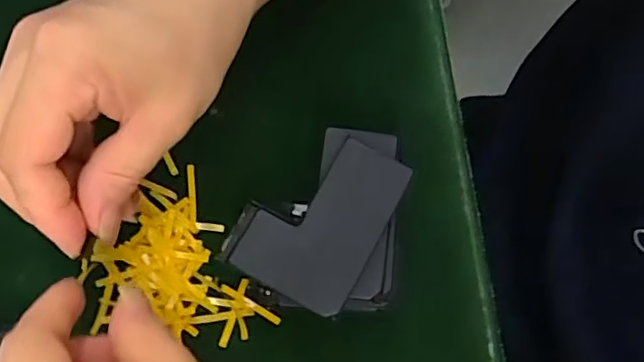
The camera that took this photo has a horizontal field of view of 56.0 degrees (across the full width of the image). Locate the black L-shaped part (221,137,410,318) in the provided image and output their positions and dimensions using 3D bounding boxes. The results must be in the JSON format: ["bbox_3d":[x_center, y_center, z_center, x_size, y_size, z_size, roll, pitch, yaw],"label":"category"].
[{"bbox_3d":[-0.002,0.014,0.267,0.057,0.004,0.075,29,78,5],"label":"black L-shaped part"}]

